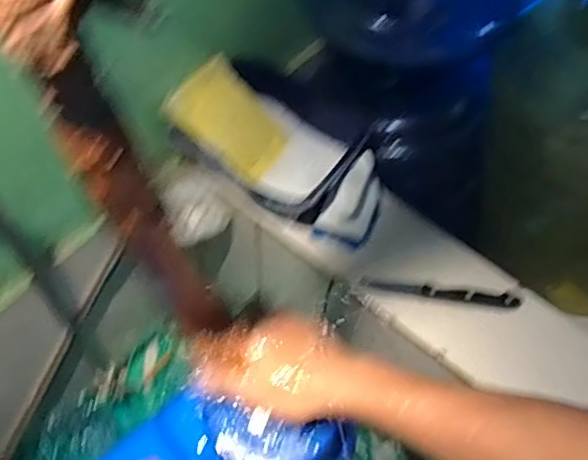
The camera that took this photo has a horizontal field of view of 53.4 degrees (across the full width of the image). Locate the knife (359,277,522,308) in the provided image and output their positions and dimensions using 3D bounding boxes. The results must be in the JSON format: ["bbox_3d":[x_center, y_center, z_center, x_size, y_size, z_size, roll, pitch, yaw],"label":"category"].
[{"bbox_3d":[0.163,0.071,0.653,0.173,0.008,0.016,8,58,2],"label":"knife"}]

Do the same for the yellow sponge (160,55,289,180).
[{"bbox_3d":[-0.072,-0.128,0.682,0.131,0.013,0.093,46,62,-19],"label":"yellow sponge"}]

